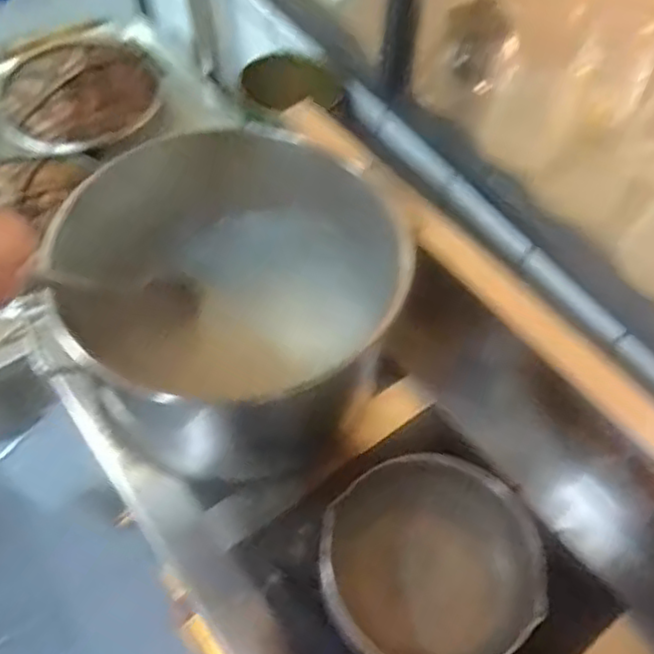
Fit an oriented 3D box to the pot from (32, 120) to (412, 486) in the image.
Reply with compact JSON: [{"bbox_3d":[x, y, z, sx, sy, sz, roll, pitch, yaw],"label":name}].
[{"bbox_3d":[-0.104,-0.031,0.749,0.322,0.227,0.323,1,56,-1],"label":"pot"}]

